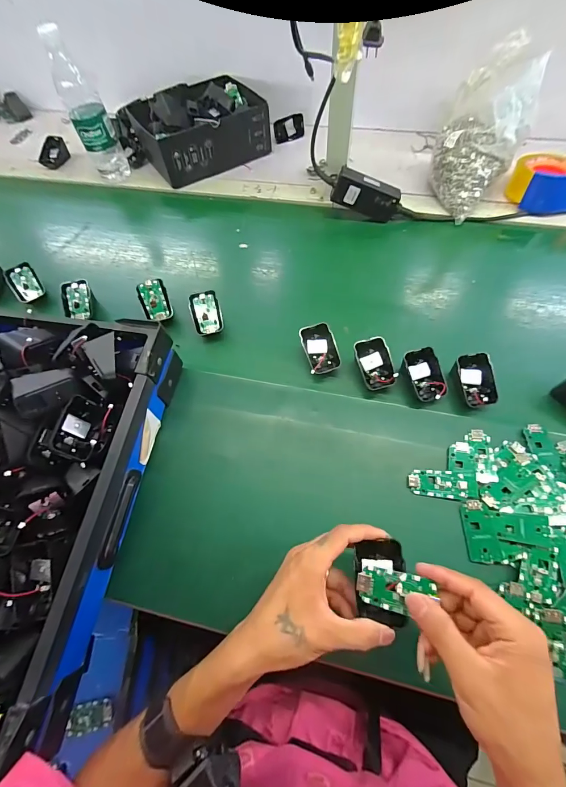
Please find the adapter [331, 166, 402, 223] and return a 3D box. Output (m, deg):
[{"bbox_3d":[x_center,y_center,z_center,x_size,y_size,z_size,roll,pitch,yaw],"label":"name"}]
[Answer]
[{"bbox_3d":[0.148,-0.346,0.592,0.119,0.051,0.035,18,62,-8],"label":"adapter"}]

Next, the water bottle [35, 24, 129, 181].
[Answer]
[{"bbox_3d":[-0.362,-0.517,0.635,0.067,0.229,0.055,-25,65,-10],"label":"water bottle"}]

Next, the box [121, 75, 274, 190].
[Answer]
[{"bbox_3d":[-0.165,-0.552,0.717,0.244,0.110,0.177,-30,66,-12],"label":"box"}]

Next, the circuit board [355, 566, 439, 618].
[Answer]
[{"bbox_3d":[0.093,0.165,0.282,0.060,0.012,0.029,10,62,8],"label":"circuit board"}]

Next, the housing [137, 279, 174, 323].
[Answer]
[{"bbox_3d":[-0.197,-0.143,0.523,0.042,0.013,0.068,-21,90,-17],"label":"housing"}]

